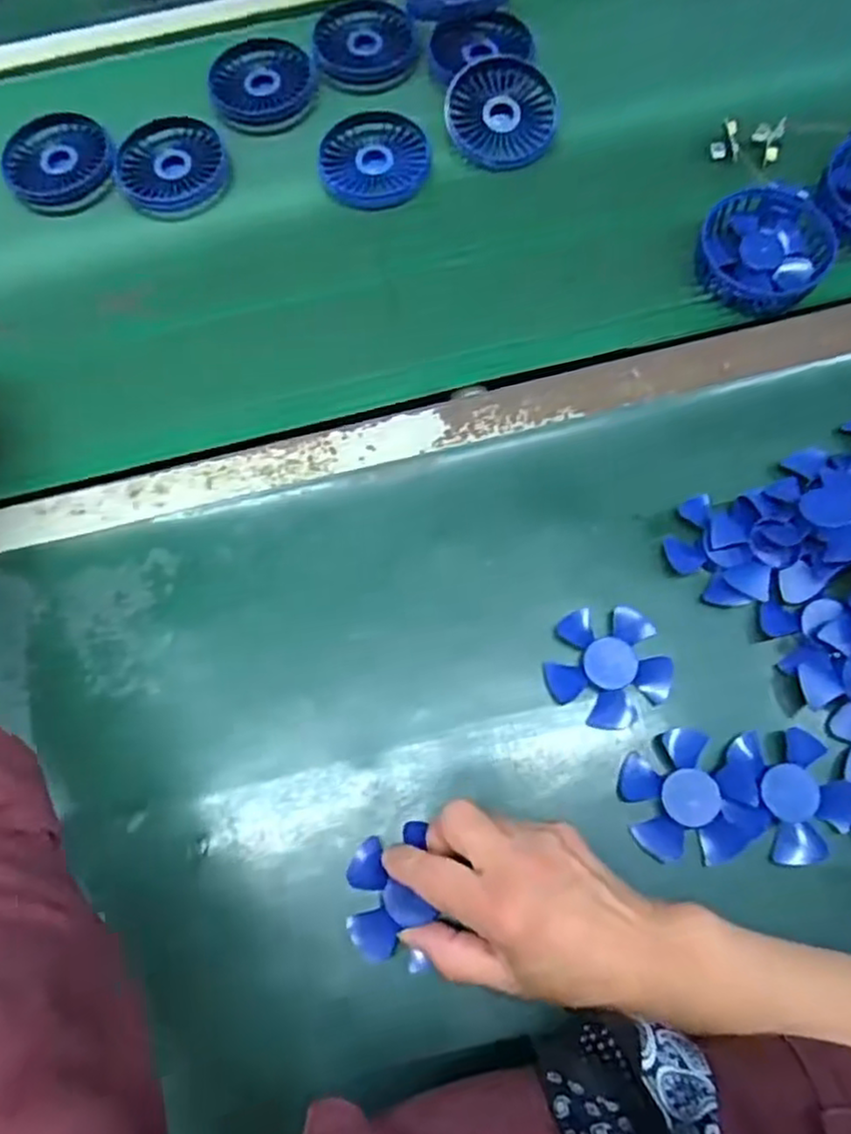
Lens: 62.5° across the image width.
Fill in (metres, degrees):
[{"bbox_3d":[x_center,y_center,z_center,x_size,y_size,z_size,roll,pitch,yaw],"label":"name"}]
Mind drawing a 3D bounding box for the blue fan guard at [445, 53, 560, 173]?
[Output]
[{"bbox_3d":[0.060,-0.361,0.556,0.093,0.011,0.093,0,85,1],"label":"blue fan guard"}]

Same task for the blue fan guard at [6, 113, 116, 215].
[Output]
[{"bbox_3d":[-0.293,-0.324,0.562,0.083,0.017,0.082,-28,74,-7],"label":"blue fan guard"}]

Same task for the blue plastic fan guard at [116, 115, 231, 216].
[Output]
[{"bbox_3d":[-0.201,-0.321,0.564,0.085,0.026,0.078,0,73,1],"label":"blue plastic fan guard"}]

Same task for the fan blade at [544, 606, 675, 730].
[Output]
[{"bbox_3d":[0.108,0.058,0.419,0.067,0.019,0.070,0,73,1],"label":"fan blade"}]

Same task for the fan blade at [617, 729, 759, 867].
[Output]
[{"bbox_3d":[0.147,0.132,0.395,0.068,0.016,0.069,0,73,1],"label":"fan blade"}]

